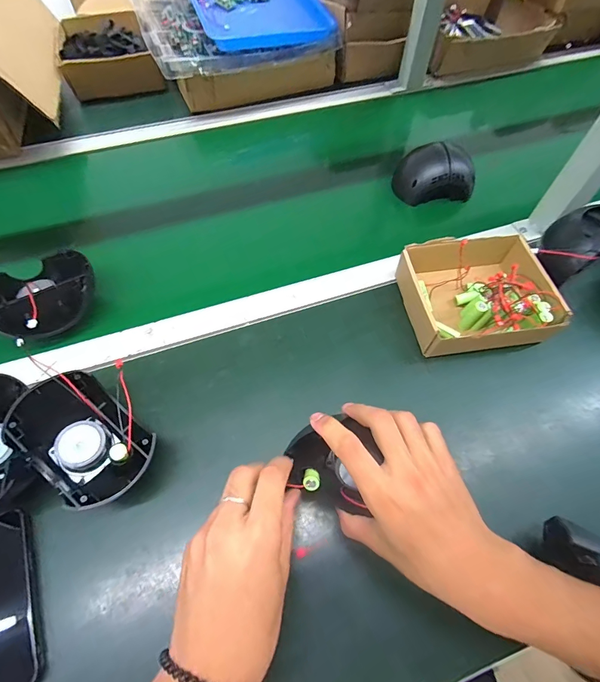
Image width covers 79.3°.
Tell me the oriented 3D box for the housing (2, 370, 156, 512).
[{"bbox_3d":[-0.206,0.099,0.354,0.136,0.074,0.086,37,66,16],"label":"housing"}]

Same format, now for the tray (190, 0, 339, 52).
[{"bbox_3d":[-0.097,-0.686,0.731,0.253,0.047,0.324,-18,63,-11],"label":"tray"}]

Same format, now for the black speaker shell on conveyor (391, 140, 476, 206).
[{"bbox_3d":[0.217,-0.269,0.587,0.117,0.059,0.081,-7,62,-7],"label":"black speaker shell on conveyor"}]

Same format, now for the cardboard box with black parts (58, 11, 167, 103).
[{"bbox_3d":[-0.395,-0.591,0.752,0.175,0.063,0.233,-18,63,-11],"label":"cardboard box with black parts"}]

